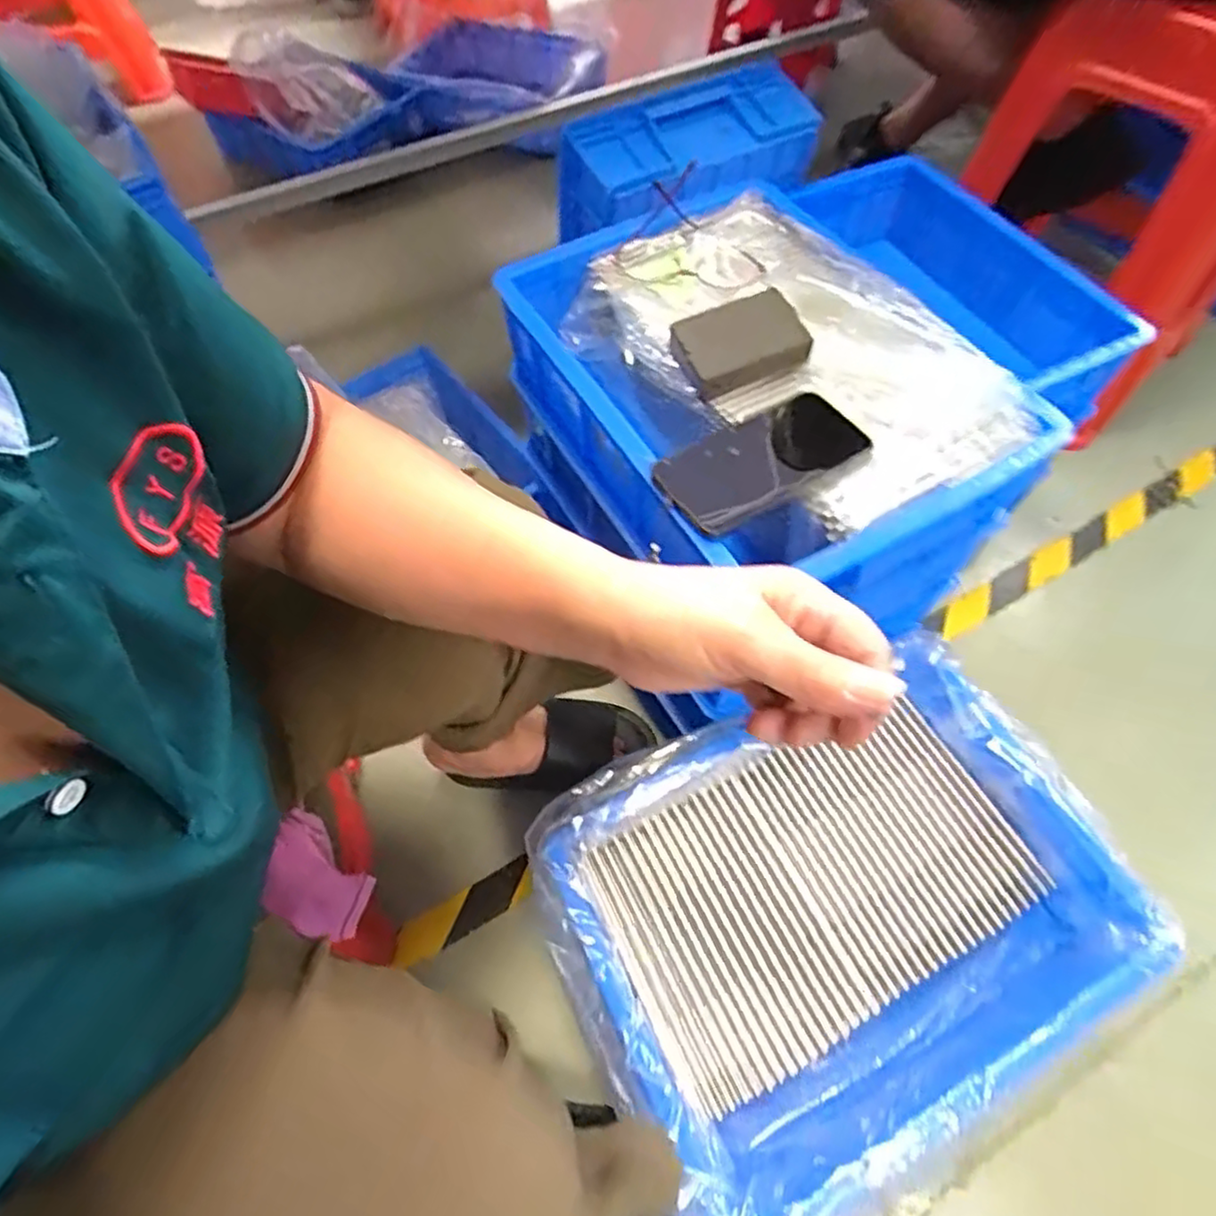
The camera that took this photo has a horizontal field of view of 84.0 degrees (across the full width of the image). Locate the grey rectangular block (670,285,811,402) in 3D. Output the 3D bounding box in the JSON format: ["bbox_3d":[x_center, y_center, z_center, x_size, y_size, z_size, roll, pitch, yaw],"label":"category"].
[{"bbox_3d":[0.110,-0.219,0.561,0.101,0.030,0.082,-23,62,-11],"label":"grey rectangular block"}]

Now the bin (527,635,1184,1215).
[{"bbox_3d":[0.185,0.251,0.582,0.438,0.116,0.324,-22,62,-11],"label":"bin"}]

